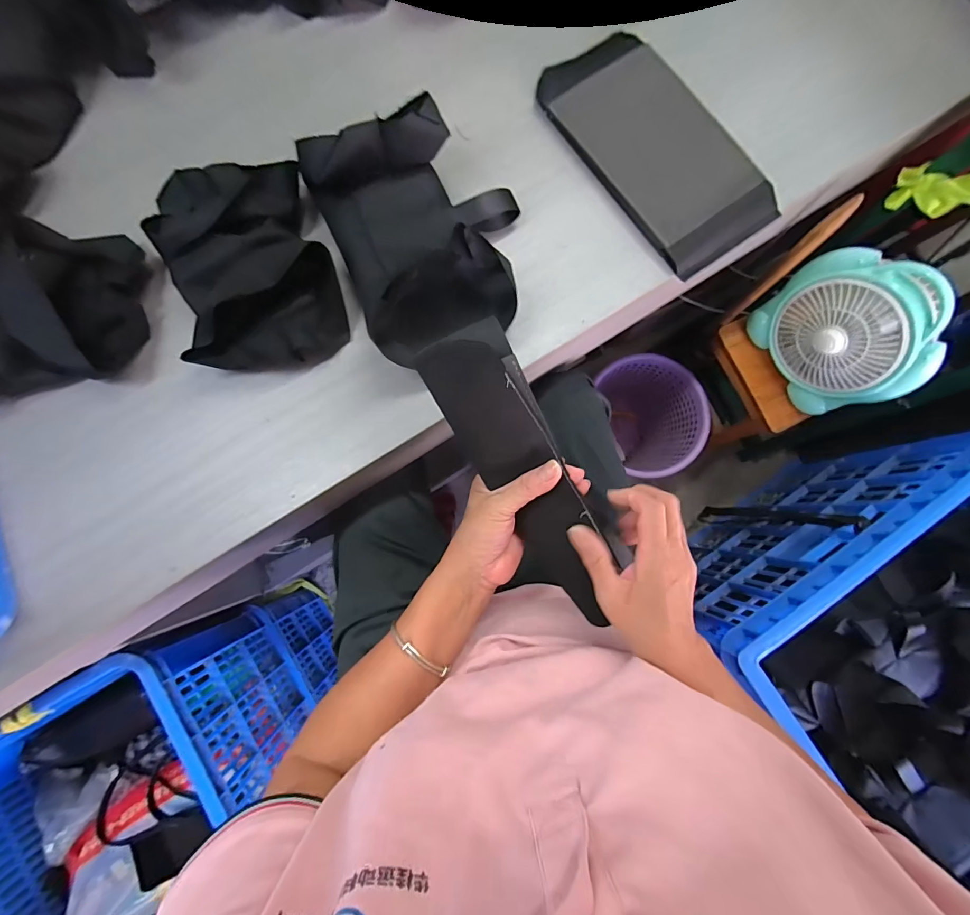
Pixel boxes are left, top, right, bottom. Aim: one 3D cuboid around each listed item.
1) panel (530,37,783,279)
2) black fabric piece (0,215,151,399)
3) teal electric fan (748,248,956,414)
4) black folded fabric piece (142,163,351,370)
[{"bbox_3d":[0.195,-0.356,0.480,0.147,0.027,0.288,-37,85,-7],"label":"panel"},{"bbox_3d":[-0.444,-0.144,0.409,0.191,0.062,0.156,-14,83,-5],"label":"black fabric piece"},{"bbox_3d":[0.577,-0.200,0.672,0.080,0.212,0.237,-26,84,-6],"label":"teal electric fan"},{"bbox_3d":[-0.235,-0.193,0.420,0.148,0.054,0.209,-21,84,-5],"label":"black folded fabric piece"}]

